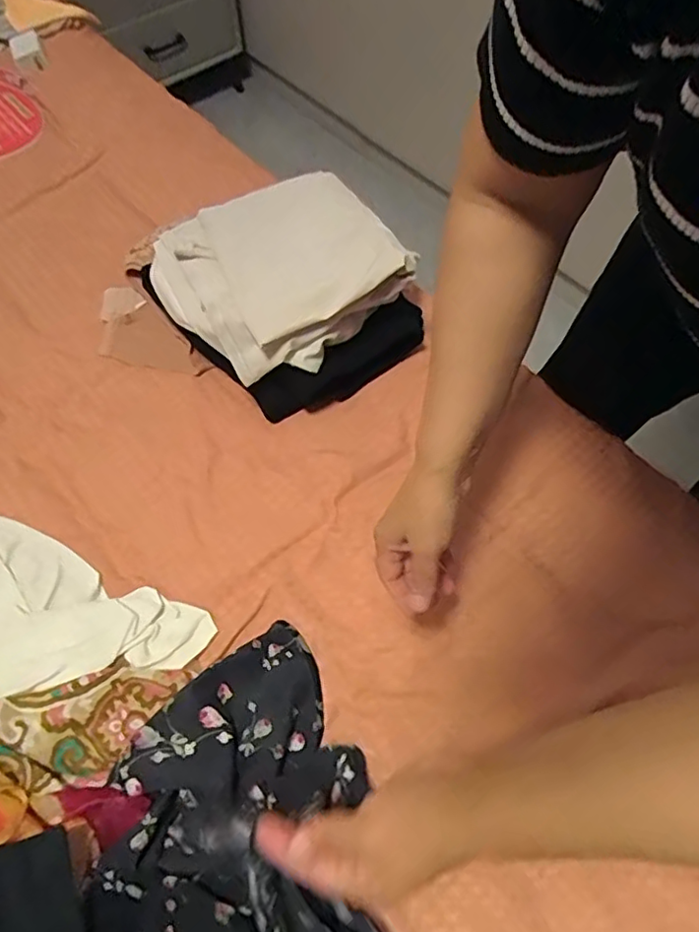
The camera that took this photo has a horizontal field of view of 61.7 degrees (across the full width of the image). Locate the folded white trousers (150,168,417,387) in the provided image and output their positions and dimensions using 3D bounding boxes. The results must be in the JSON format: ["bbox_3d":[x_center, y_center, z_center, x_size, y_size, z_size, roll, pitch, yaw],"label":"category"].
[{"bbox_3d":[-0.087,-0.231,0.666,0.252,0.079,0.244,-25,65,-13],"label":"folded white trousers"}]

